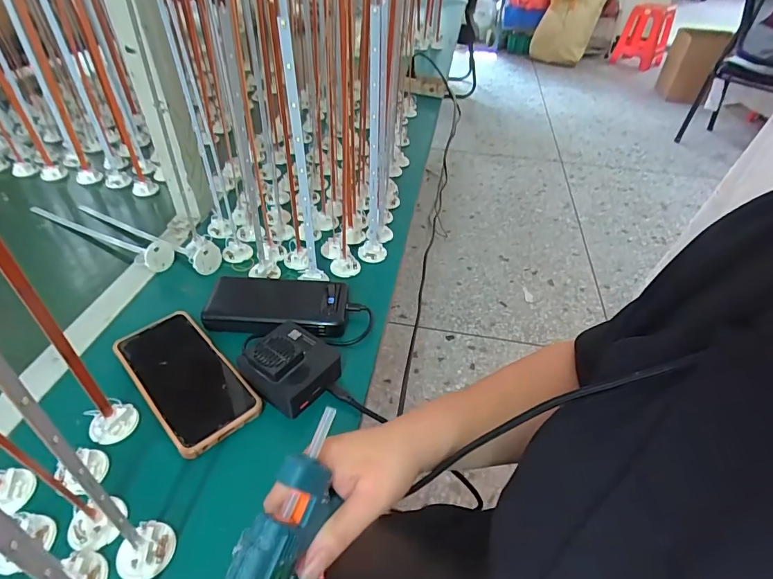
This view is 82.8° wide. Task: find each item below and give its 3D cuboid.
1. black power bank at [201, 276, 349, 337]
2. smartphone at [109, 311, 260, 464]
[{"bbox_3d":[-0.122,0.012,0.503,0.152,0.022,0.080,4,42,2],"label":"black power bank"},{"bbox_3d":[-0.198,0.086,0.432,0.079,0.017,0.161,-32,52,-32],"label":"smartphone"}]

